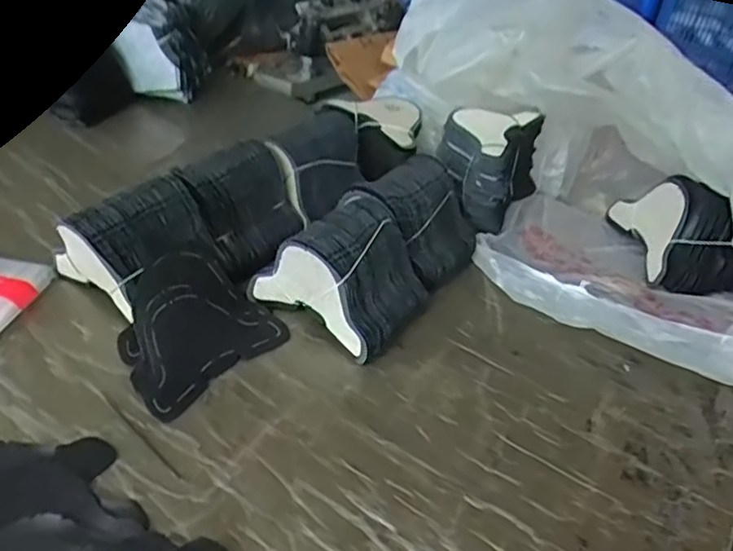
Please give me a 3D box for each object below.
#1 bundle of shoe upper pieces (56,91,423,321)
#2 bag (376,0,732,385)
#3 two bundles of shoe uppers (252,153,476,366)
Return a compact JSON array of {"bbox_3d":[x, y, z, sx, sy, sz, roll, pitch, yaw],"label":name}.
[{"bbox_3d":[-0.097,-0.088,0.644,0.128,0.103,0.418,31,43,29],"label":"bundle of shoe upper pieces"},{"bbox_3d":[0.272,-0.132,0.651,0.303,0.251,0.524,-11,40,-23],"label":"bag"},{"bbox_3d":[0.021,-0.042,0.603,0.133,0.102,0.240,27,41,24],"label":"two bundles of shoe uppers"}]

